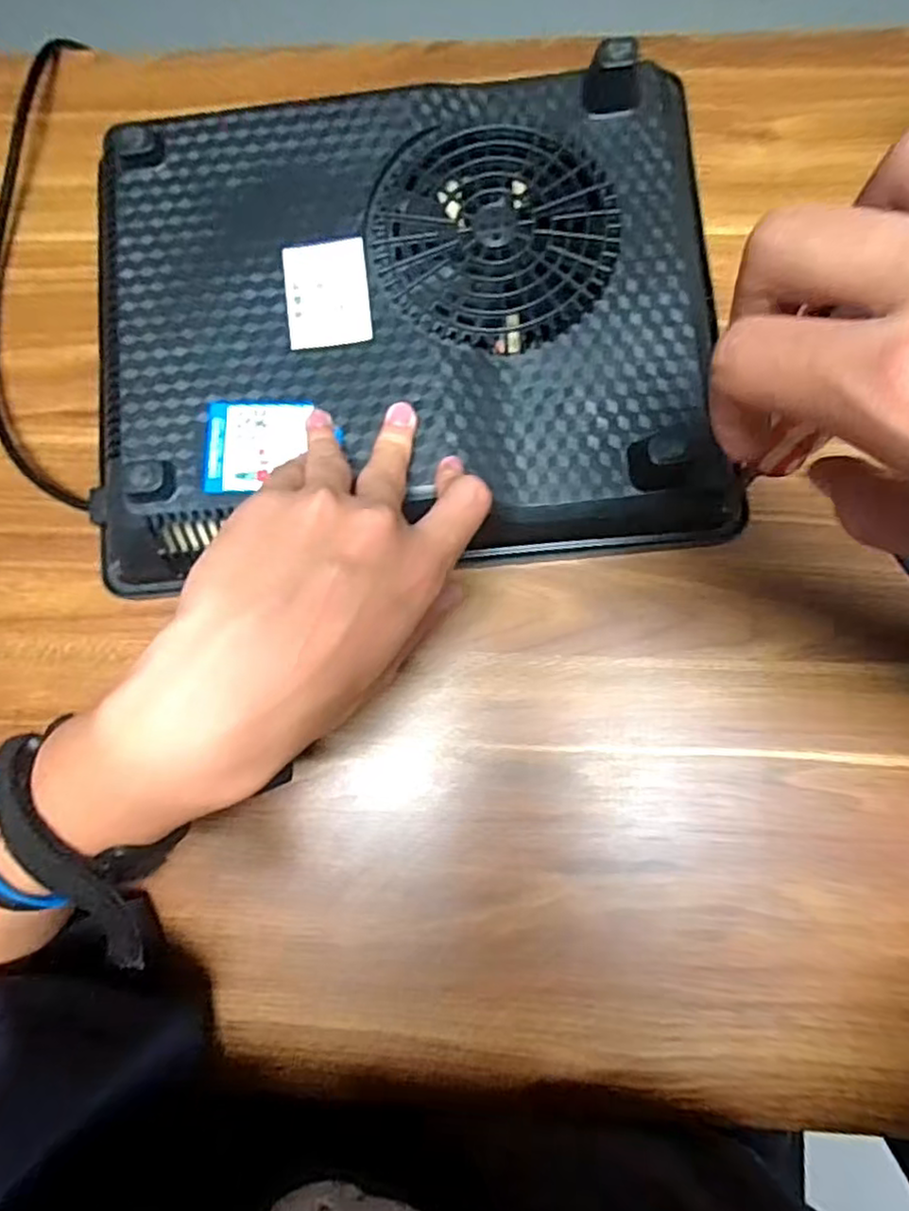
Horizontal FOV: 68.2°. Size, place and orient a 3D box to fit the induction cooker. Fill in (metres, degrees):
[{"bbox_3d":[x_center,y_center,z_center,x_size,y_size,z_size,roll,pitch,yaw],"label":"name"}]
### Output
[{"bbox_3d":[-0.022,-0.146,0.351,0.315,0.043,0.250,-6,82,2],"label":"induction cooker"}]

